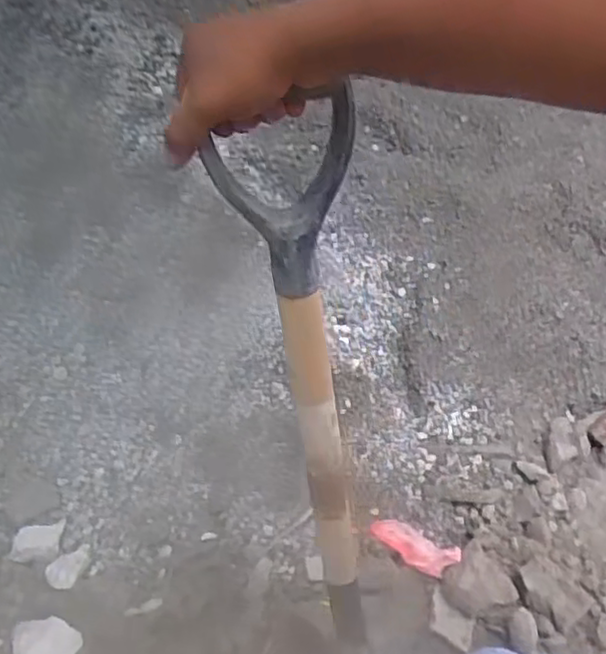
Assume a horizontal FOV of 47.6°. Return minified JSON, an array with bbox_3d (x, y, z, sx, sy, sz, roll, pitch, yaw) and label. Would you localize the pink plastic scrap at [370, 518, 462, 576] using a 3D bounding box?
[{"bbox_3d":[0.200,0.396,1.239,0.162,0.018,0.060,27,58,2],"label":"pink plastic scrap"}]

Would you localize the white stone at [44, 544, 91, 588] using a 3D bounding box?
[{"bbox_3d":[-0.336,0.347,0.994,0.044,0.026,0.068,33,62,26],"label":"white stone"}]

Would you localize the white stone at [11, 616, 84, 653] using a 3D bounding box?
[{"bbox_3d":[-0.351,0.433,0.936,0.089,0.023,0.068,-10,53,-2],"label":"white stone"}]

